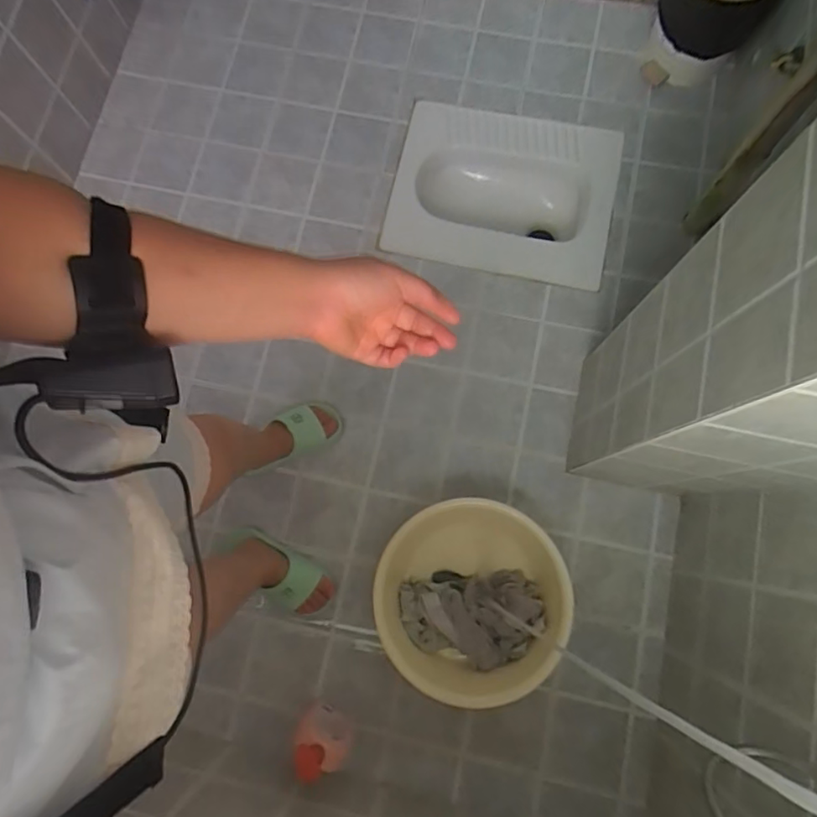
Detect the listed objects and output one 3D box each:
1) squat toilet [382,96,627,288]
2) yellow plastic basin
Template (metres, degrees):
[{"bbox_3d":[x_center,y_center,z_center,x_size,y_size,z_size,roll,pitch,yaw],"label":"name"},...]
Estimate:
[{"bbox_3d":[0.228,-0.503,1.367,0.528,0.179,0.418,11,79,5],"label":"squat toilet"},{"bbox_3d":[0.114,0.357,1.040,0.358,0.128,0.334,0,78,1],"label":"yellow plastic basin"}]

